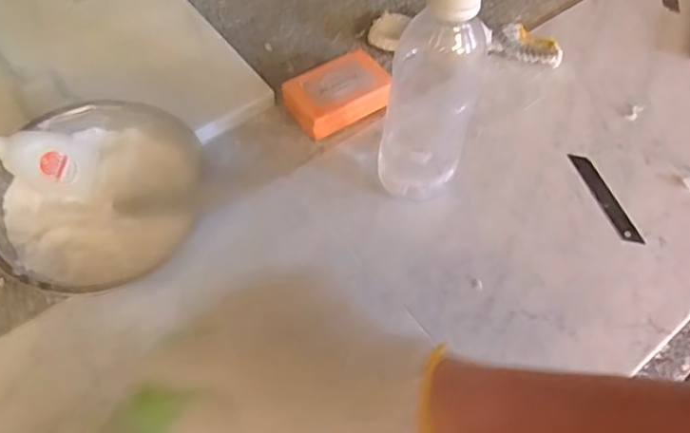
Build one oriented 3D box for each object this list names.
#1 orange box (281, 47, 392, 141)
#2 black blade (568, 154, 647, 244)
[{"bbox_3d":[-0.005,-0.117,0.550,0.094,0.024,0.063,-25,62,-18],"label":"orange box"},{"bbox_3d":[0.229,-0.018,0.512,0.019,0.004,0.097,-15,60,-12],"label":"black blade"}]

